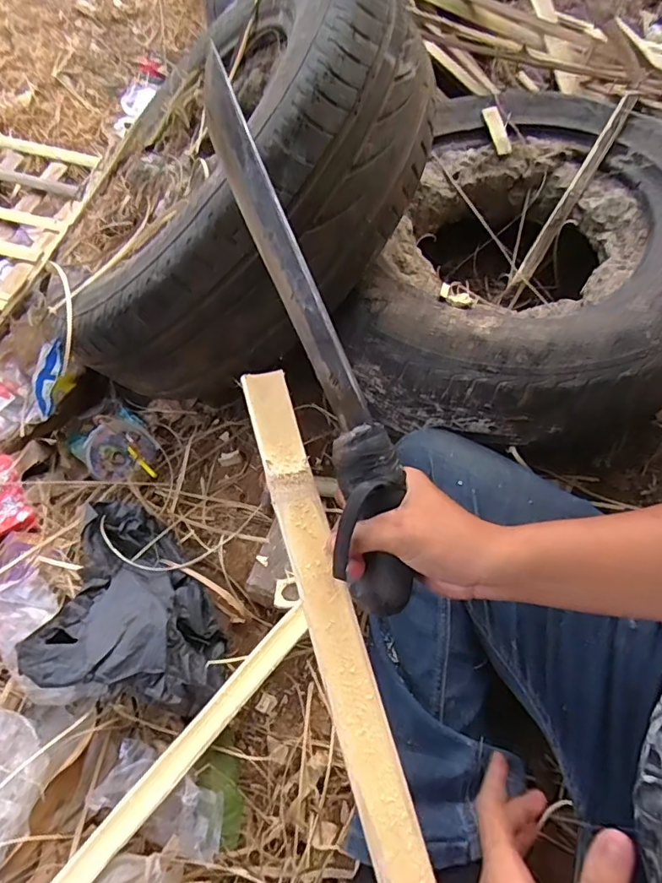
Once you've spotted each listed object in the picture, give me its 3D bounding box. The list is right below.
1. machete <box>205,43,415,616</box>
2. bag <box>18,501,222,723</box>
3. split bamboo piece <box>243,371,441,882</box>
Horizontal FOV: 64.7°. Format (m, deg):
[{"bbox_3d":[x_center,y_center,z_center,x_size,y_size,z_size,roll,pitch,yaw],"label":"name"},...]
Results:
[{"bbox_3d":[-0.017,-0.070,0.362,0.058,0.055,0.387,-19,87,-7],"label":"machete"},{"bbox_3d":[-0.210,0.174,0.590,0.198,0.057,0.205,7,60,9],"label":"bag"},{"bbox_3d":[0.026,0.195,0.323,0.034,0.017,0.512,-16,78,-5],"label":"split bamboo piece"}]

